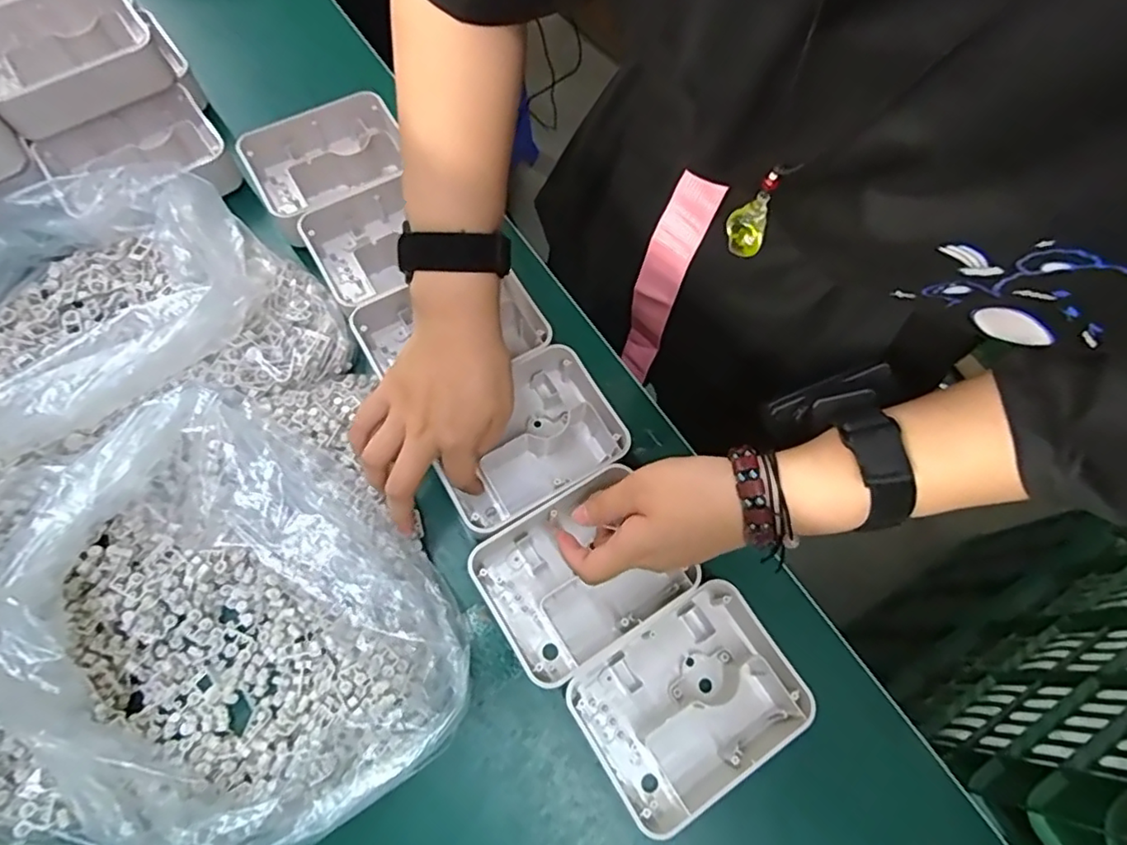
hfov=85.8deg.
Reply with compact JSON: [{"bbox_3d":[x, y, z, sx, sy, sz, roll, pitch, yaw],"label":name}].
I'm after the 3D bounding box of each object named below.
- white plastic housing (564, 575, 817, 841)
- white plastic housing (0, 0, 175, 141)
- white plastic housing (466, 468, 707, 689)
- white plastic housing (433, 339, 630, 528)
[{"bbox_3d":[0.076,0.172,0.379,0.127,0.042,0.100,-33,74,-13],"label":"white plastic housing"},{"bbox_3d":[-0.391,-0.289,0.478,0.127,0.040,0.091,-38,75,-14],"label":"white plastic housing"},{"bbox_3d":[0.010,0.101,0.403,0.120,0.036,0.098,-31,74,-12],"label":"white plastic housing"},{"bbox_3d":[-0.028,0.014,0.443,0.129,0.050,0.097,-31,74,-12],"label":"white plastic housing"}]

